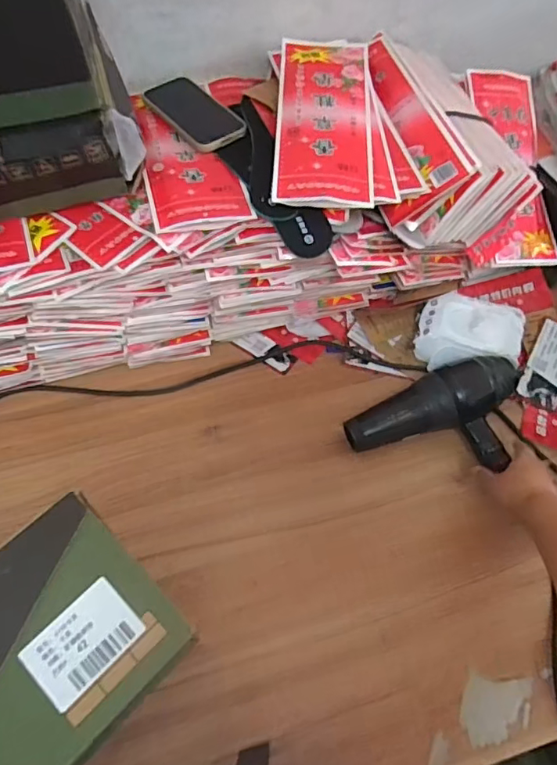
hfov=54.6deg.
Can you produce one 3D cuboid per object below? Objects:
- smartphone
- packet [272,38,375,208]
[{"bbox_3d":[-0.113,-0.359,0.718,0.075,0.007,0.165,-31,61,-11],"label":"smartphone"},{"bbox_3d":[0.059,-0.344,0.693,0.118,0.012,0.296,3,63,-1],"label":"packet"}]

